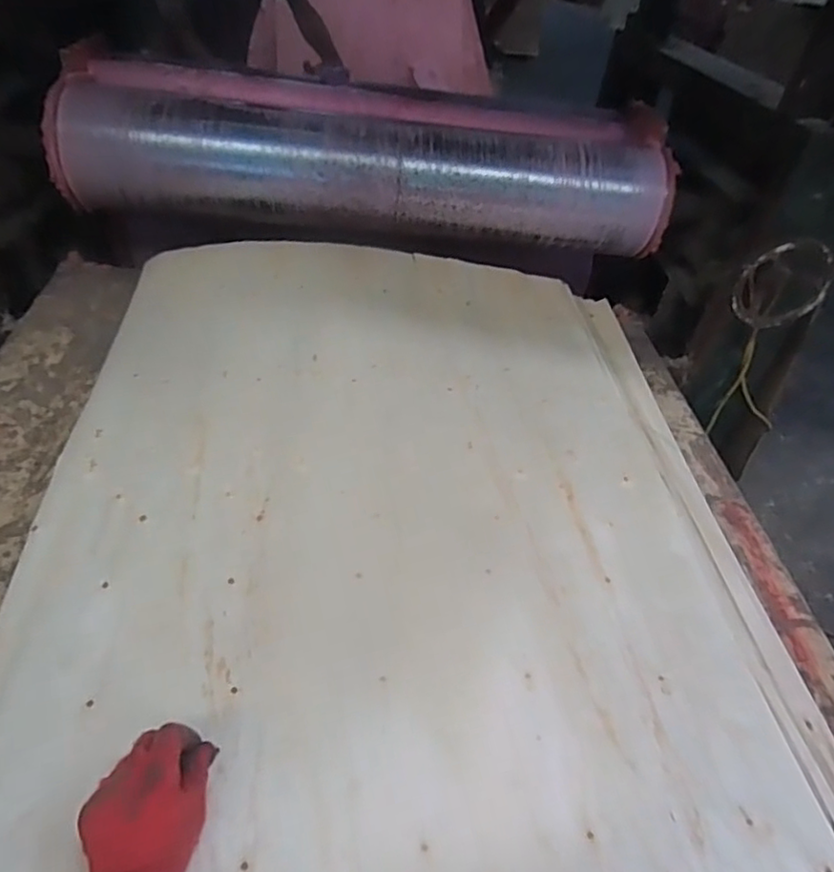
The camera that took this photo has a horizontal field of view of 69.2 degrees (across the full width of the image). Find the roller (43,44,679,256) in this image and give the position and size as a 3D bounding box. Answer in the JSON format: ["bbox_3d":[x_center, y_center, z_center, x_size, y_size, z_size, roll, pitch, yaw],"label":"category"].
[{"bbox_3d":[-0.072,-0.552,1.190,1.115,0.218,0.243,0,40,-8],"label":"roller"}]

